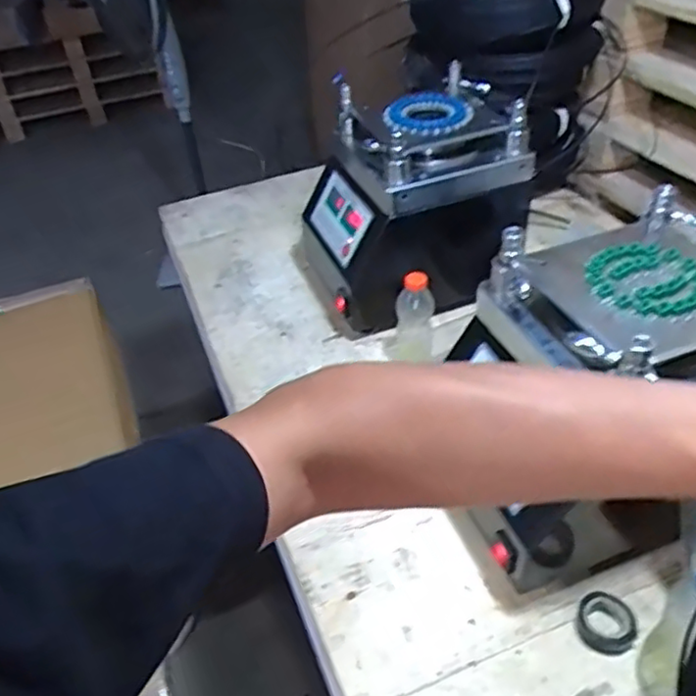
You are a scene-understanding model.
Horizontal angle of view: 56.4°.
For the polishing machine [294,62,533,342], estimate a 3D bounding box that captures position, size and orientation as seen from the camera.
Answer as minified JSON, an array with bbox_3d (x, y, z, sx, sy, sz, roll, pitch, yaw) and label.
[{"bbox_3d":[0.094,-0.224,0.988,0.300,0.277,0.271,-17,42,-12],"label":"polishing machine"}]

